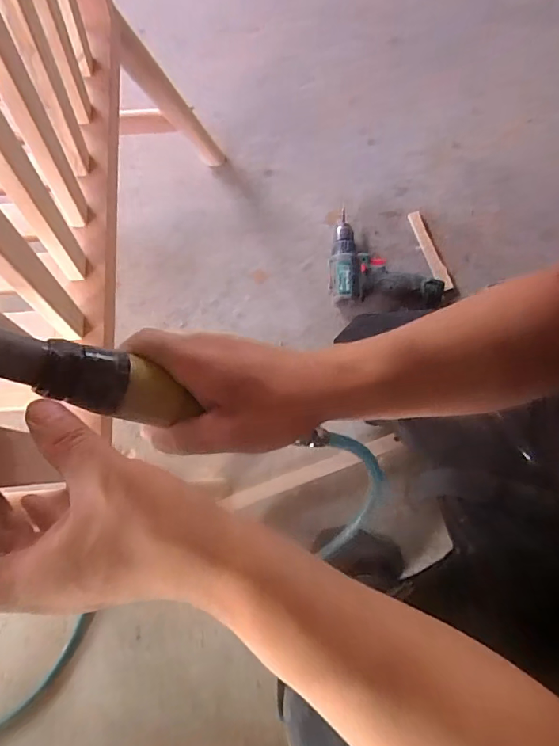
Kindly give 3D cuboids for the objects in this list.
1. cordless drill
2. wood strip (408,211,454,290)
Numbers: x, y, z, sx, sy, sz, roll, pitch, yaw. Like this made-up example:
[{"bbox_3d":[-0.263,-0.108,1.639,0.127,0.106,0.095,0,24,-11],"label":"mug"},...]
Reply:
[{"bbox_3d":[0.195,-0.204,0.850,0.202,0.061,0.188,8,77,3],"label":"cordless drill"},{"bbox_3d":[0.279,-0.227,0.861,0.026,0.009,0.162,-19,77,-3],"label":"wood strip"}]

